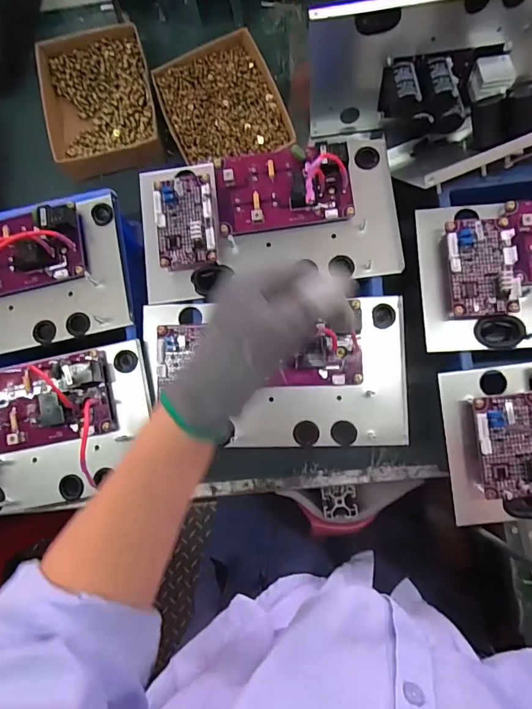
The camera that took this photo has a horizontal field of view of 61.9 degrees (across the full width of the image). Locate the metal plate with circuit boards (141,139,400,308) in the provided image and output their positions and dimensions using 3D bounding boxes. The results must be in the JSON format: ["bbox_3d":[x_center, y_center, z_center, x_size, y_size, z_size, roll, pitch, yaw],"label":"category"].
[{"bbox_3d":[0.000,-0.142,0.451,0.258,0.043,0.142,-7,83,5],"label":"metal plate with circuit boards"}]

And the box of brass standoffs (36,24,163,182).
[{"bbox_3d":[-0.219,-0.331,0.581,0.144,0.044,0.178,-13,82,4],"label":"box of brass standoffs"}]

